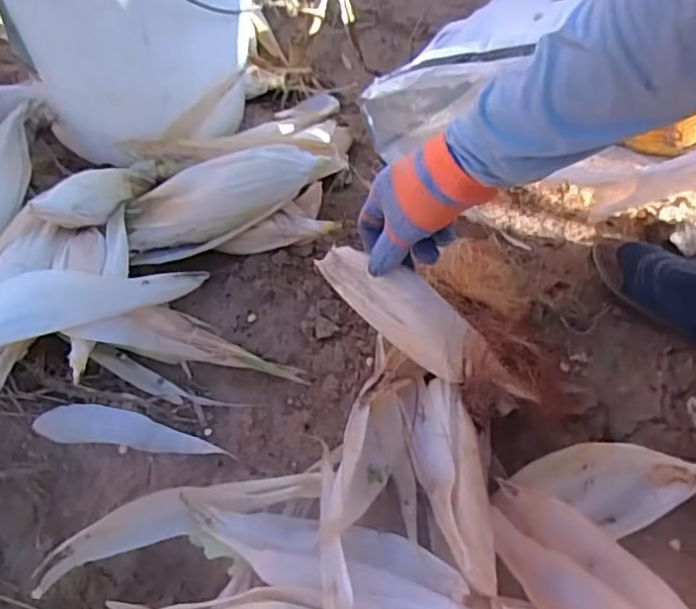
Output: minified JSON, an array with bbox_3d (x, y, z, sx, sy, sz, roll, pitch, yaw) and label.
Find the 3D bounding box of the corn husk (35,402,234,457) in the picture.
[{"bbox_3d":[-0.191,0.112,0.546,0.166,0.024,0.031,5,55,4],"label":"corn husk"}]

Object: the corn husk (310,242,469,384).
[{"bbox_3d":[0.043,0.001,0.522,0.149,0.064,0.032,37,61,4],"label":"corn husk"}]

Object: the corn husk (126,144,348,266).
[{"bbox_3d":[-0.118,-0.107,0.602,0.214,0.063,0.055,-22,56,6],"label":"corn husk"}]

